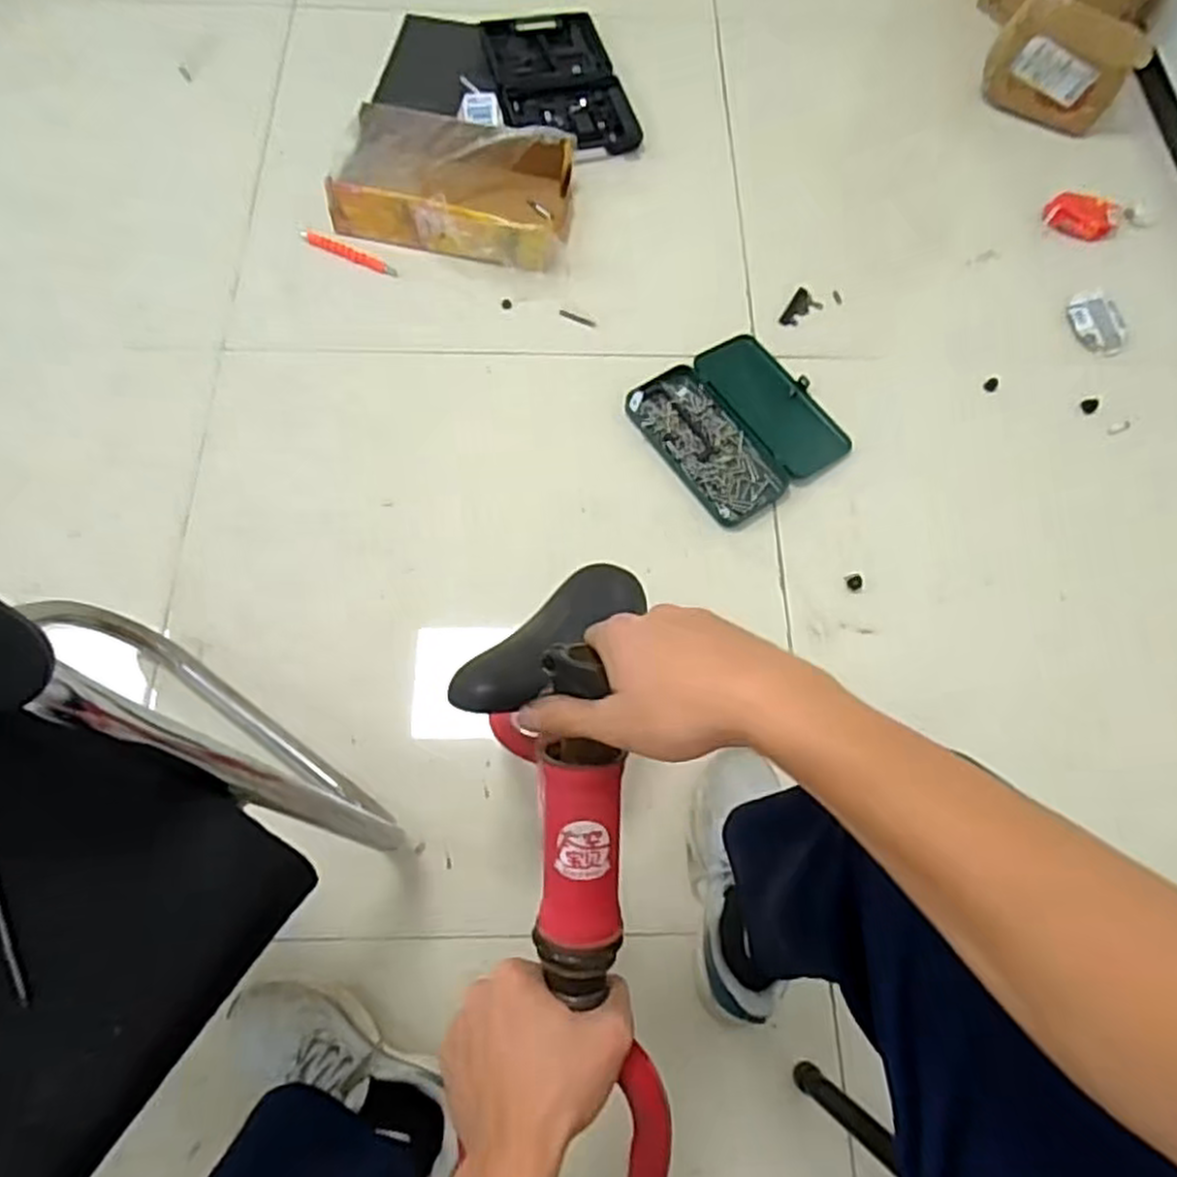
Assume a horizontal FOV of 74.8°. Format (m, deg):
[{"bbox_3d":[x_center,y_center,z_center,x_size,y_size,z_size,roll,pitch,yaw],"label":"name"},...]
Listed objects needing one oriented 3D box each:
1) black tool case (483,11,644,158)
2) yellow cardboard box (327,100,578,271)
[{"bbox_3d":[-0.049,-0.863,1.318,0.210,0.027,0.325,-12,70,-7],"label":"black tool case"},{"bbox_3d":[-0.208,-0.623,1.193,0.346,0.086,0.217,11,69,2],"label":"yellow cardboard box"}]

